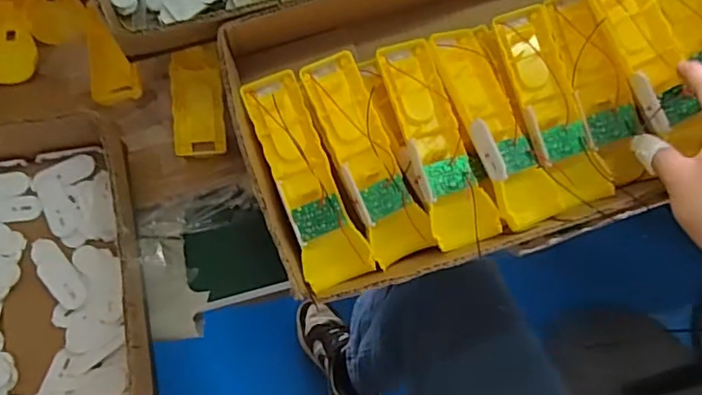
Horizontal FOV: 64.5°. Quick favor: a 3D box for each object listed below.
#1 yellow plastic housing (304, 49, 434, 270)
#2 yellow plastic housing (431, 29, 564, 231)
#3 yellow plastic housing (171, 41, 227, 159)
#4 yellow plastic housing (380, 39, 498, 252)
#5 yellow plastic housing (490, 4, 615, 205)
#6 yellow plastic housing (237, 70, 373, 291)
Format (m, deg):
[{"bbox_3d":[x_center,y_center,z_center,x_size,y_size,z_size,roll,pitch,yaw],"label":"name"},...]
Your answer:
[{"bbox_3d":[0.011,-0.028,0.418,0.047,0.029,0.161,-24,93,-14],"label":"yellow plastic housing"},{"bbox_3d":[0.109,-0.057,0.431,0.053,0.030,0.165,-15,66,-10],"label":"yellow plastic housing"},{"bbox_3d":[-0.129,-0.081,0.471,0.041,0.014,0.090,0,97,-3],"label":"yellow plastic housing"},{"bbox_3d":[0.064,-0.043,0.422,0.048,0.034,0.161,-14,66,-9],"label":"yellow plastic housing"},{"bbox_3d":[0.155,-0.071,0.443,0.047,0.028,0.162,-16,81,-10],"label":"yellow plastic housing"},{"bbox_3d":[-0.034,-0.014,0.414,0.046,0.027,0.160,-21,83,-12],"label":"yellow plastic housing"}]

